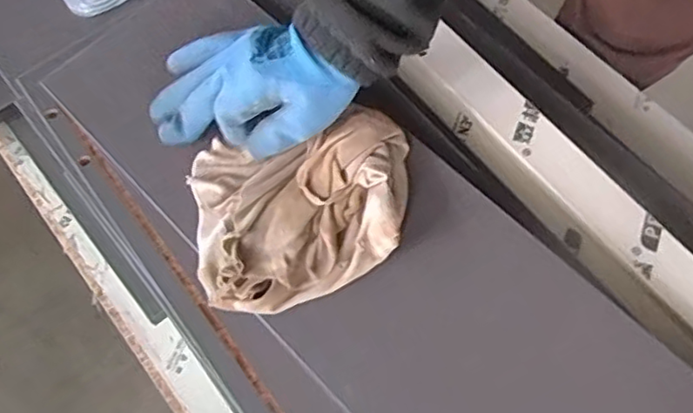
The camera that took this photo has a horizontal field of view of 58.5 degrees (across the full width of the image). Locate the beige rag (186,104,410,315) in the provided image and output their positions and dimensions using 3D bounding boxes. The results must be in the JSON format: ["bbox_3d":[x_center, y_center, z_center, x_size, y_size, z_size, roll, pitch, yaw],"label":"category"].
[{"bbox_3d":[-0.033,0.001,0.460,0.161,0.028,0.140,-7,67,-2],"label":"beige rag"}]

